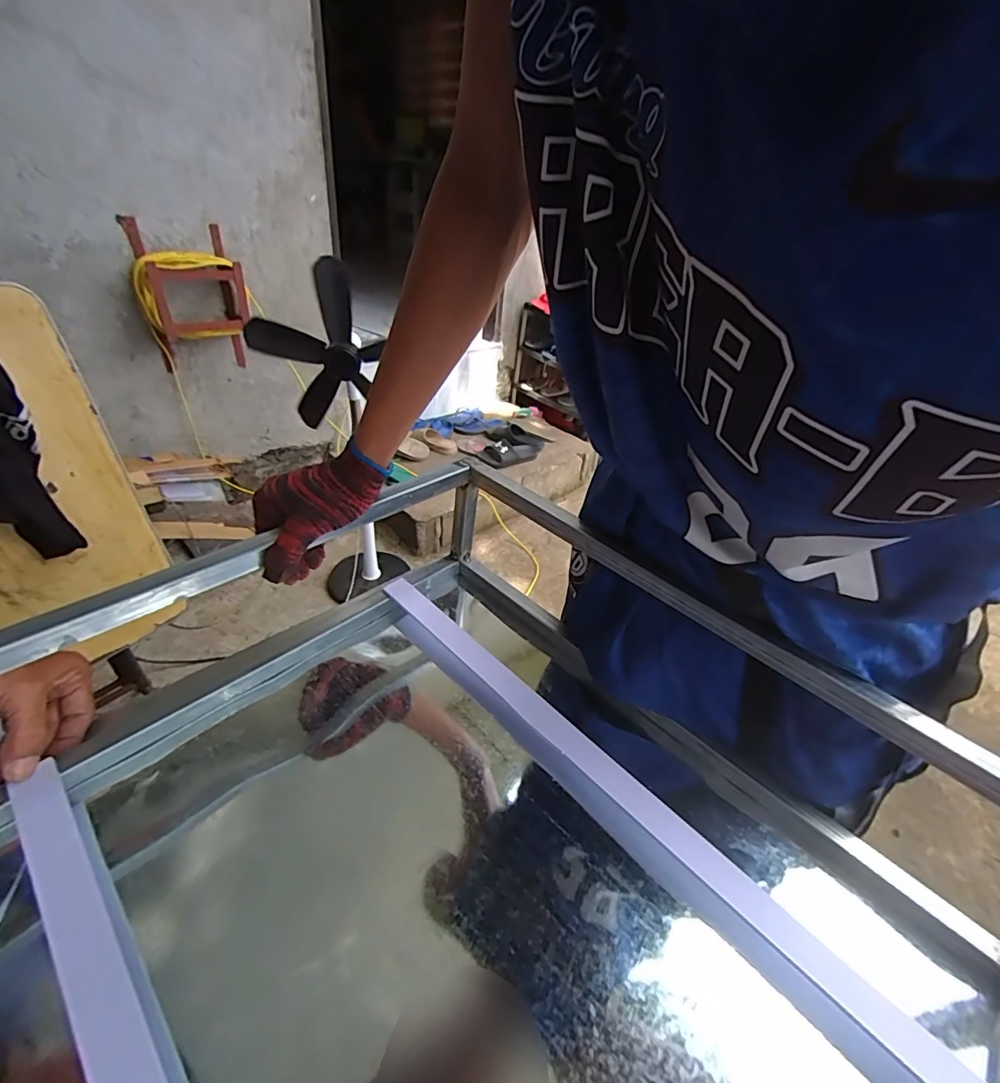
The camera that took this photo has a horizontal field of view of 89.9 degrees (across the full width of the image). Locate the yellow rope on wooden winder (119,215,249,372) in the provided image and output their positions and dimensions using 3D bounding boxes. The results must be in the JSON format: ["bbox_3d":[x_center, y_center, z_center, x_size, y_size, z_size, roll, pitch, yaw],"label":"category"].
[{"bbox_3d":[-0.917,-0.718,1.512,0.277,0.379,0.147,-26,47,-37],"label":"yellow rope on wooden winder"}]

